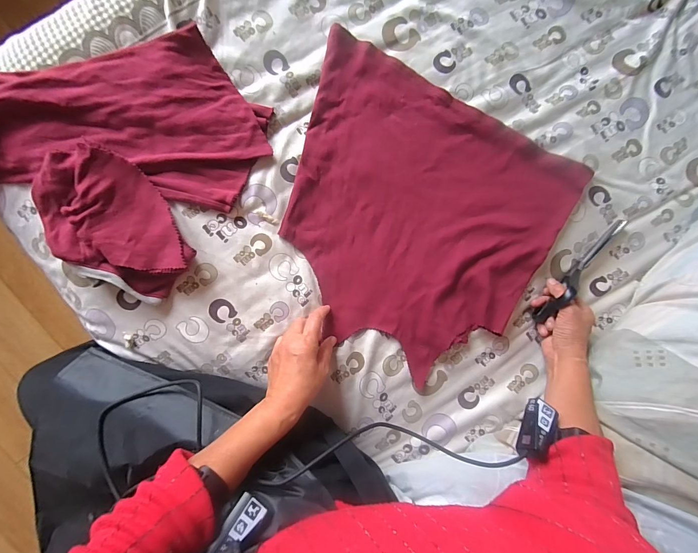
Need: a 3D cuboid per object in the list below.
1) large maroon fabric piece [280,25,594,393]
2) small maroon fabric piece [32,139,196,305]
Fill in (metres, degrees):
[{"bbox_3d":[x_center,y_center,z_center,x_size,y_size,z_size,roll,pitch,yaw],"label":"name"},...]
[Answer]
[{"bbox_3d":[0.104,-0.086,0.533,0.433,0.022,0.405,26,87,-5],"label":"large maroon fabric piece"},{"bbox_3d":[-0.314,-0.070,0.457,0.210,0.035,0.143,43,85,-6],"label":"small maroon fabric piece"}]

